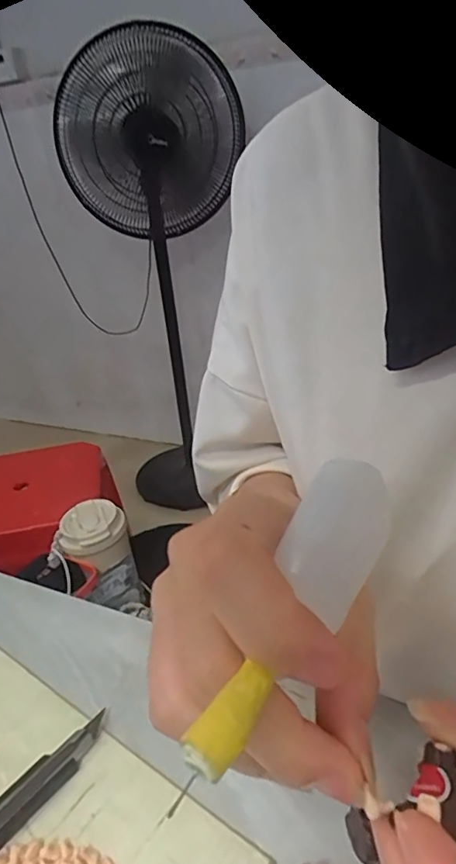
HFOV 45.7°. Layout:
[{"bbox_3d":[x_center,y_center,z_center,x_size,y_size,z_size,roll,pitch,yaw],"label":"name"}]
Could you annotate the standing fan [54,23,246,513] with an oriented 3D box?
[{"bbox_3d":[-0.184,-0.385,1.567,0.352,1.221,0.390,18,35,39],"label":"standing fan"}]

